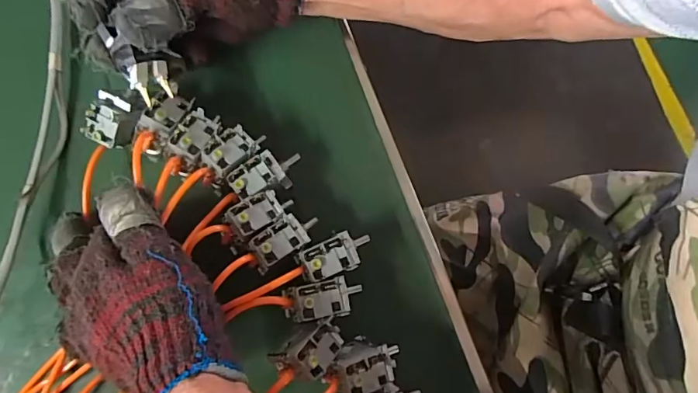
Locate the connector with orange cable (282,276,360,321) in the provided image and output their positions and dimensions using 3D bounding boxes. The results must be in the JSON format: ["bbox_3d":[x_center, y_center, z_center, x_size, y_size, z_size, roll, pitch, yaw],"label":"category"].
[{"bbox_3d":[-0.018,0.071,0.318,0.051,0.025,0.025,-8,80,-1],"label":"connector with orange cable"}]

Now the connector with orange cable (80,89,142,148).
[{"bbox_3d":[-0.175,-0.058,0.341,0.029,0.024,0.043,23,81,4],"label":"connector with orange cable"}]

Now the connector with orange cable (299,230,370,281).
[{"bbox_3d":[-0.009,0.042,0.329,0.049,0.032,0.026,-15,80,-3],"label":"connector with orange cable"}]

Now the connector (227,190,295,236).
[{"bbox_3d":[-0.064,0.012,0.331,0.046,0.018,0.024,-28,76,-32],"label":"connector"}]

